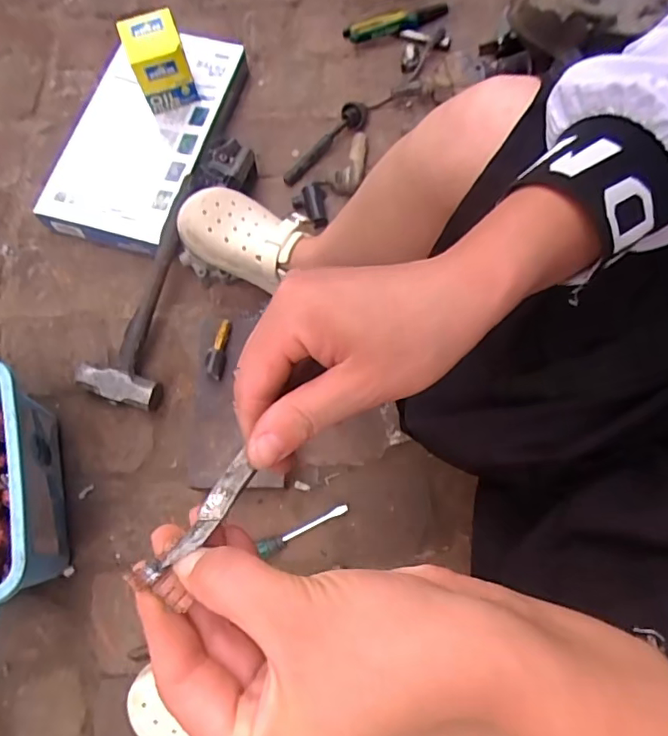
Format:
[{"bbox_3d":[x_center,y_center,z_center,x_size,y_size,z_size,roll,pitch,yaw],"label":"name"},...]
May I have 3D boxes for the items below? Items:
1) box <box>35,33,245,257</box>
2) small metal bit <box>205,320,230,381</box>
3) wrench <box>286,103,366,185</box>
[{"bbox_3d":[-0.288,-0.358,0.831,0.203,0.073,0.368,16,80,7],"label":"box"},{"bbox_3d":[-0.149,-0.024,0.700,0.022,0.023,0.079,9,72,3],"label":"small metal bit"},{"bbox_3d":[-0.014,-0.361,0.874,0.178,0.033,0.046,-42,71,5],"label":"wrench"}]

